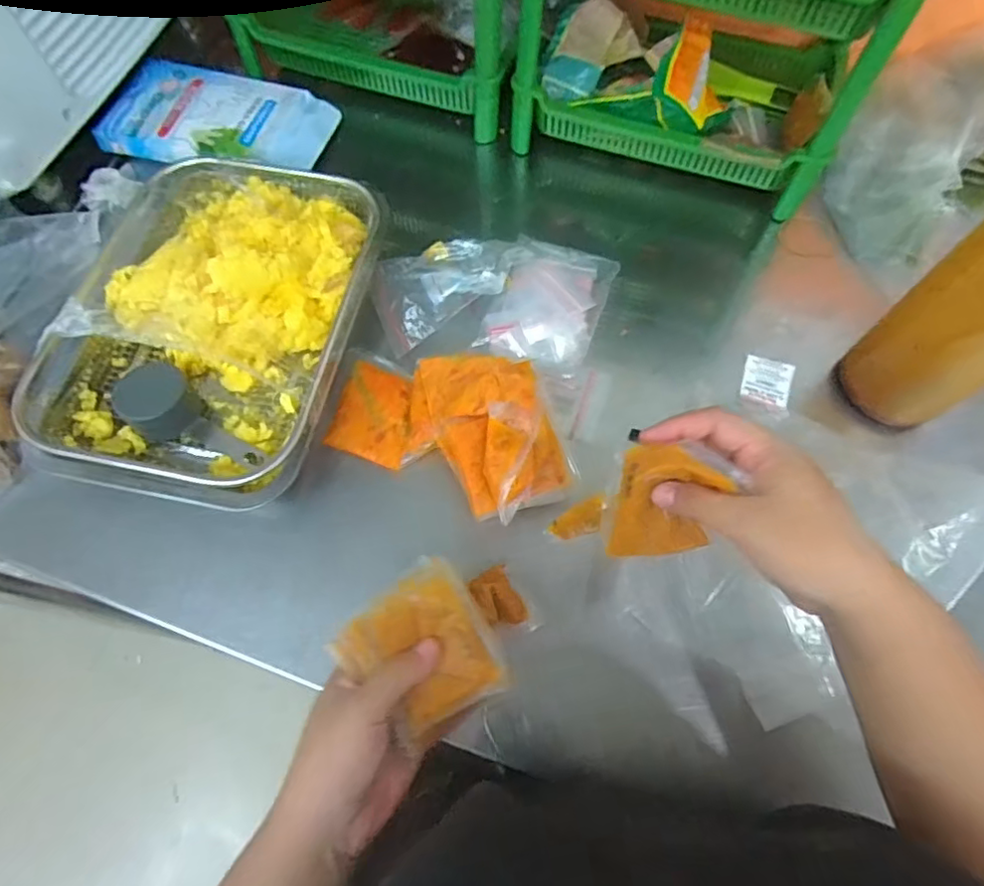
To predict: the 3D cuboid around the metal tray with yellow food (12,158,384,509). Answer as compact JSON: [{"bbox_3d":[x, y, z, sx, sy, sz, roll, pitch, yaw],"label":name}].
[{"bbox_3d":[-0.221,-0.100,0.492,0.217,0.056,0.300,9,66,5],"label":"metal tray with yellow food"}]

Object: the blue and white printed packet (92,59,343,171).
[{"bbox_3d":[-0.279,-0.330,0.617,0.216,0.029,0.118,12,66,6],"label":"blue and white printed packet"}]

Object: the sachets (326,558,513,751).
[{"bbox_3d":[-0.042,0.117,0.343,0.078,0.023,0.082,-29,73,-9],"label":"sachets"}]

